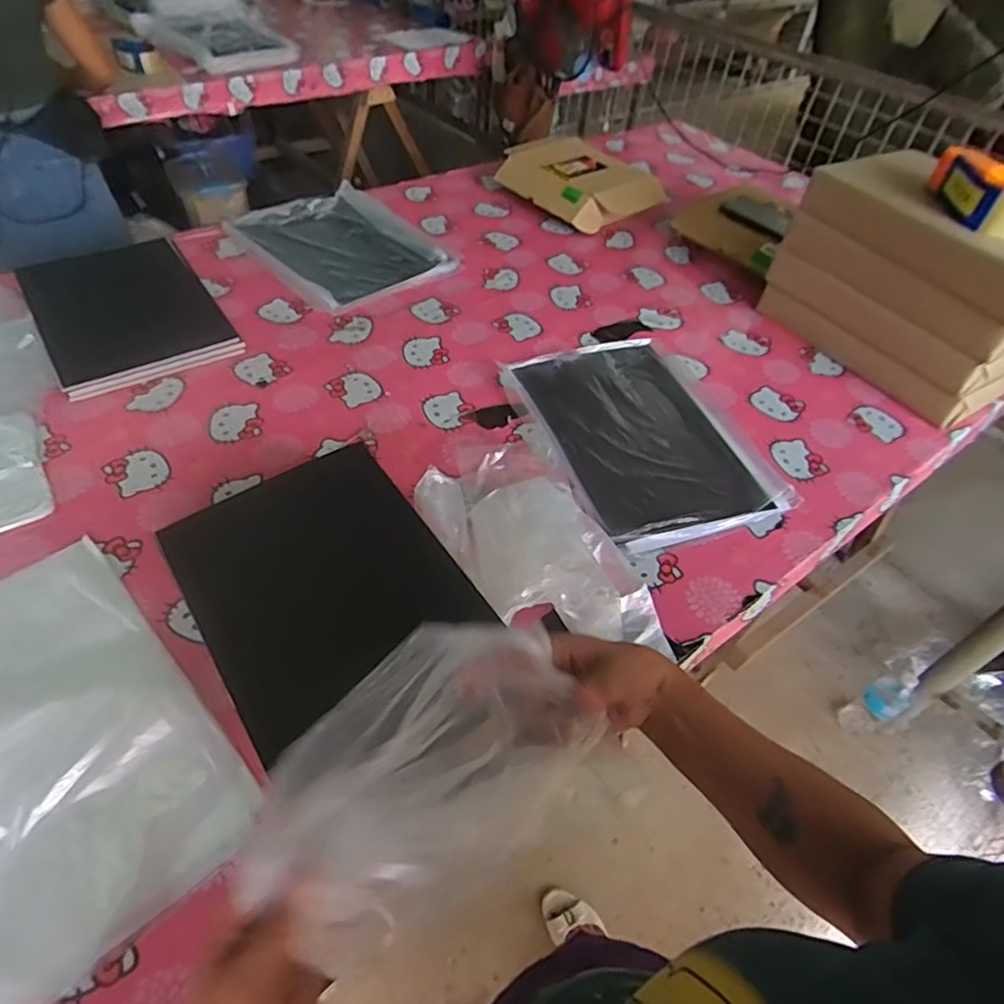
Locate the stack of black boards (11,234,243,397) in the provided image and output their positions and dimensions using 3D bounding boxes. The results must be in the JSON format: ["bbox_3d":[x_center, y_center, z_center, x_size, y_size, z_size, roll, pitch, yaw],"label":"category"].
[{"bbox_3d":[-0.610,-0.316,1.012,0.250,0.035,0.363,-27,56,-25],"label":"stack of black boards"}]

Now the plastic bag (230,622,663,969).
[{"bbox_3d":[-0.035,0.156,0.372,0.223,0.070,0.136,-22,54,-21],"label":"plastic bag"}]

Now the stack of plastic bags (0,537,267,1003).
[{"bbox_3d":[-0.458,0.236,0.557,0.326,0.018,0.402,-34,59,-29],"label":"stack of plastic bags"}]

